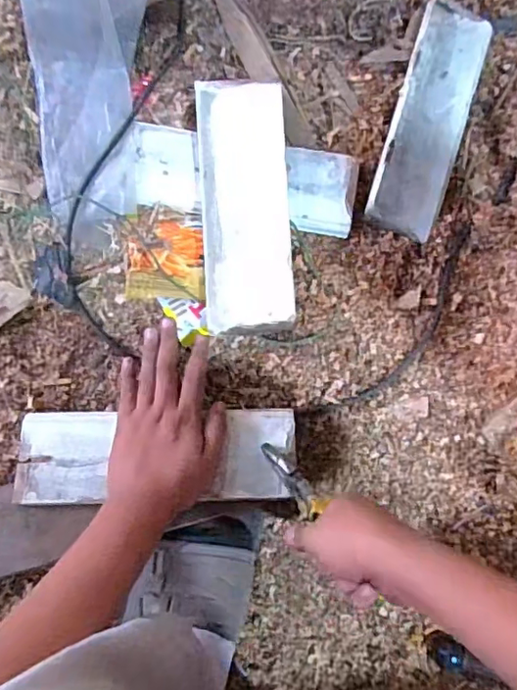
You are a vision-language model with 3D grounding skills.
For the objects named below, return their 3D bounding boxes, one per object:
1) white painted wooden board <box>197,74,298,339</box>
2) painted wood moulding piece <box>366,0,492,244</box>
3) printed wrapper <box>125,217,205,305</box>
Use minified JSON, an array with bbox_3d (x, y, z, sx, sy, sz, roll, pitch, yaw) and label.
[{"bbox_3d":[-0.015,-0.148,0.588,0.090,0.033,0.263,-2,83,-7],"label":"white painted wooden board"},{"bbox_3d":[0.193,-0.251,0.614,0.084,0.015,0.263,18,82,-4],"label":"painted wood moulding piece"},{"bbox_3d":[-0.098,-0.092,0.592,0.080,0.016,0.086,4,83,-6],"label":"printed wrapper"}]

